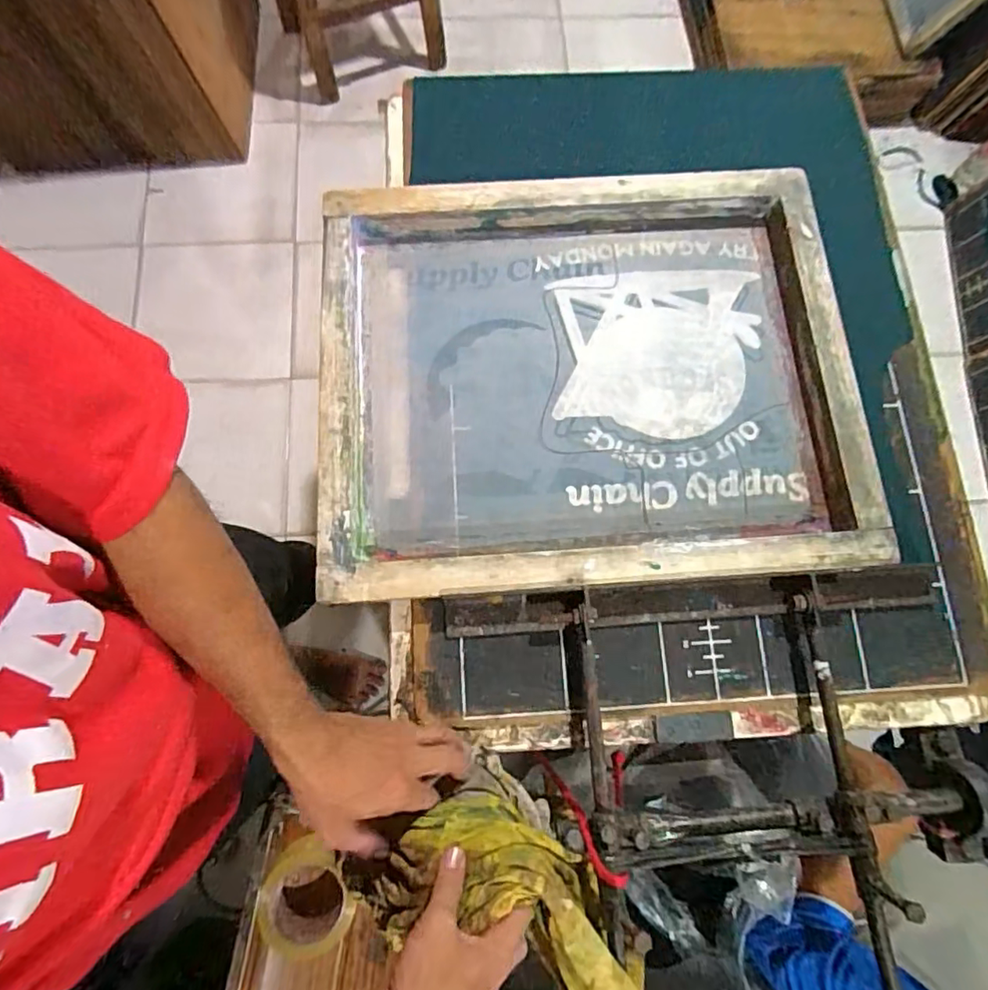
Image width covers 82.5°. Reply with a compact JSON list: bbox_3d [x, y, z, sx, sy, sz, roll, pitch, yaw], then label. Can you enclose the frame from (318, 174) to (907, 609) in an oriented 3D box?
[{"bbox_3d":[0.098,-0.139,0.622,0.566,0.050,0.475,-4,77,-2],"label":"frame"}]

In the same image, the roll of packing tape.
[{"bbox_3d":[-0.204,0.447,0.635,0.098,0.066,0.102,0,77,-1],"label":"roll of packing tape"}]

